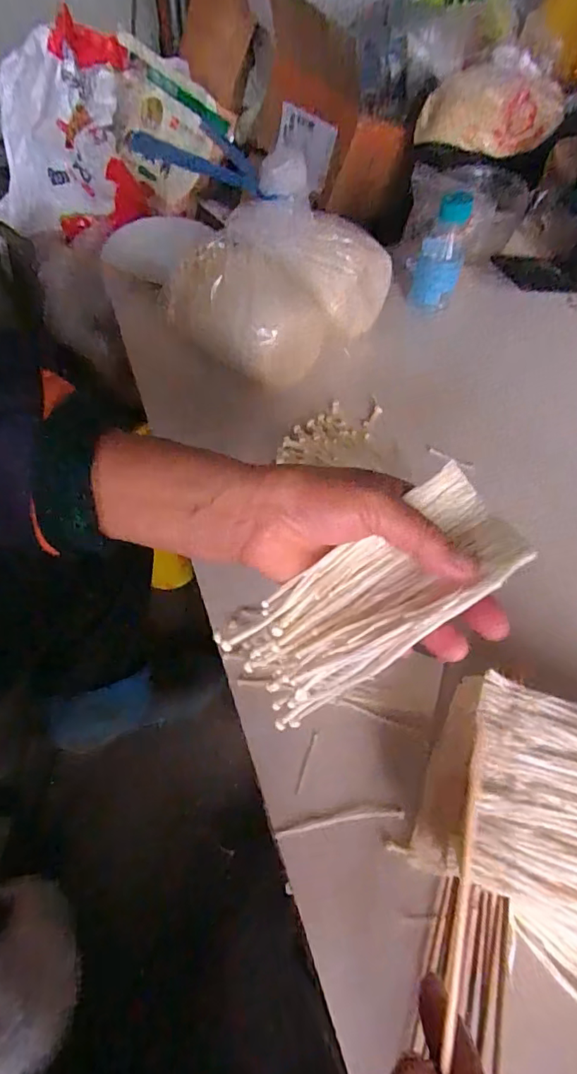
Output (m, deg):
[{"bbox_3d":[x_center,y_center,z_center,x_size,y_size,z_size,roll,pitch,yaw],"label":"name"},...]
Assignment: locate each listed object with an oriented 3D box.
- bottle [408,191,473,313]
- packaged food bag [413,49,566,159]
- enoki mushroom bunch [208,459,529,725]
[{"bbox_3d":[0.153,-0.284,0.514,0.046,0.097,0.039,15,60,7],"label":"bottle"},{"bbox_3d":[0.236,-0.503,0.598,0.152,0.069,0.106,23,61,12],"label":"packaged food bag"},{"bbox_3d":[0.041,0.031,0.254,0.144,0.026,0.060,-36,64,5],"label":"enoki mushroom bunch"}]

